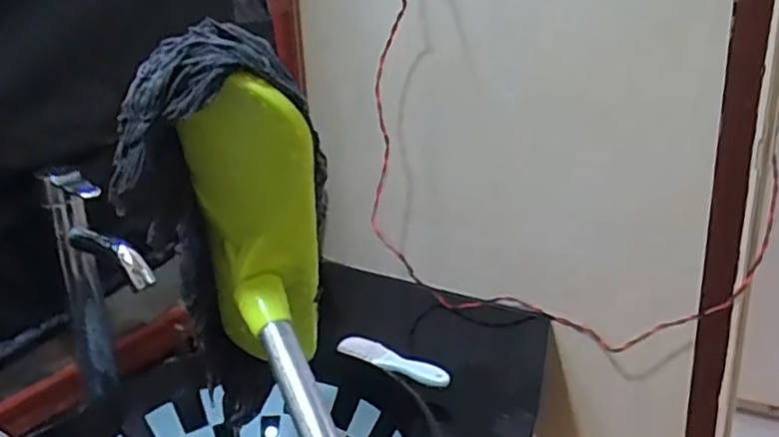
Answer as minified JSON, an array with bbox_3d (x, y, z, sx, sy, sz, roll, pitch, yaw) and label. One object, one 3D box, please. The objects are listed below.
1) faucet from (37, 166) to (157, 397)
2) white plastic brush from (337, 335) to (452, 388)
[{"bbox_3d":[-0.314,0.083,0.771,0.138,0.267,0.044,13,25,37],"label":"faucet"},{"bbox_3d":[0.006,0.181,0.894,0.152,0.020,0.043,7,22,27],"label":"white plastic brush"}]

